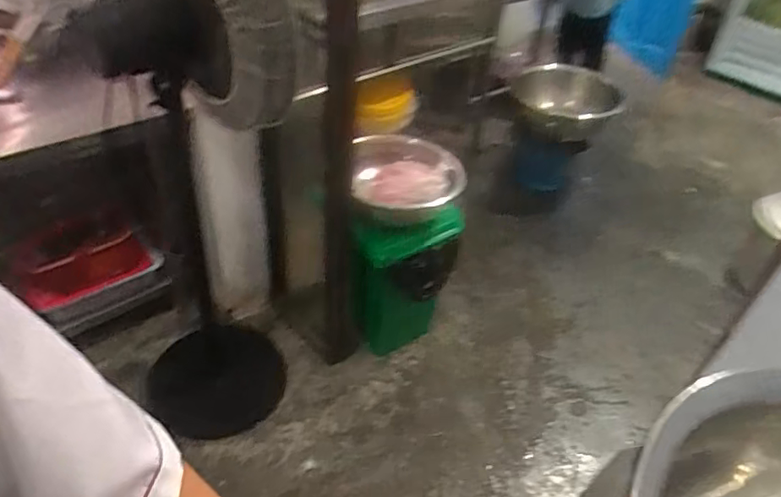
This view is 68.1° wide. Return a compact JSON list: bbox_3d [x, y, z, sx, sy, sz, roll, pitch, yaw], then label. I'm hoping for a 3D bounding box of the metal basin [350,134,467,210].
[{"bbox_3d":[0.036,-0.200,1.527,0.279,0.088,0.298,3,41,-2],"label":"metal basin"}]

